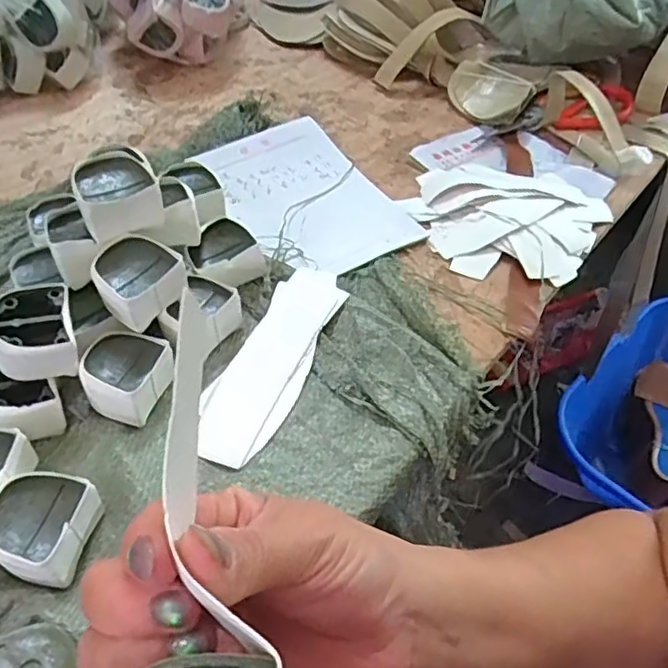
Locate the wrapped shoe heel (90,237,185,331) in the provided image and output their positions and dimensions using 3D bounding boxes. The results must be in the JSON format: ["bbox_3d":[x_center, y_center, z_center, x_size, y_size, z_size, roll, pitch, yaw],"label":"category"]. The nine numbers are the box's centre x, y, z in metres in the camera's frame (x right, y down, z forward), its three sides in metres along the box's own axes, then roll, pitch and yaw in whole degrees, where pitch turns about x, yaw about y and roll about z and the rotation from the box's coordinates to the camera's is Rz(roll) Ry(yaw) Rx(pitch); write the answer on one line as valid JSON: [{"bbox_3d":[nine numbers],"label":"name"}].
[{"bbox_3d":[-0.123,-0.034,0.389,0.045,0.032,0.050,33,56,23],"label":"wrapped shoe heel"}]

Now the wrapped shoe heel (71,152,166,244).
[{"bbox_3d":[-0.137,-0.088,0.399,0.047,0.033,0.044,-19,53,-18],"label":"wrapped shoe heel"}]

